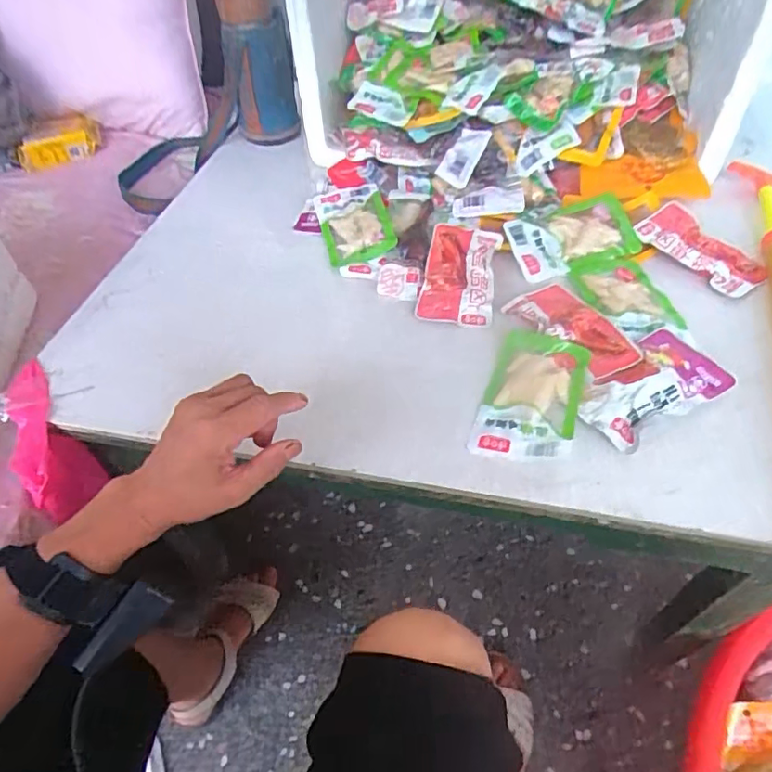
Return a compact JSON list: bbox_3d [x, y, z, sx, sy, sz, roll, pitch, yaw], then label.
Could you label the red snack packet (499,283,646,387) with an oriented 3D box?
[{"bbox_3d":[0.183,-0.057,0.525,0.063,0.019,0.137,-26,52,-17],"label":"red snack packet"}]

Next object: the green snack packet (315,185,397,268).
[{"bbox_3d":[-0.038,-0.198,0.654,0.081,0.022,0.143,-12,49,-7],"label":"green snack packet"}]

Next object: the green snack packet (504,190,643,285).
[{"bbox_3d":[0.208,-0.166,0.607,0.132,0.014,0.086,-19,73,-4],"label":"green snack packet"}]

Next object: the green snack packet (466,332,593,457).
[{"bbox_3d":[0.129,0.005,0.479,0.080,0.014,0.143,14,51,16],"label":"green snack packet"}]

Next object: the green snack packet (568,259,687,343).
[{"bbox_3d":[0.246,-0.093,0.559,0.076,0.013,0.120,-14,50,-8],"label":"green snack packet"}]

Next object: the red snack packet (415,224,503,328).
[{"bbox_3d":[0.081,-0.125,0.590,0.076,0.023,0.138,7,55,10],"label":"red snack packet"}]

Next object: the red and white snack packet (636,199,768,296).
[{"bbox_3d":[0.348,-0.153,0.596,0.076,0.021,0.134,-35,55,-24],"label":"red and white snack packet"}]

